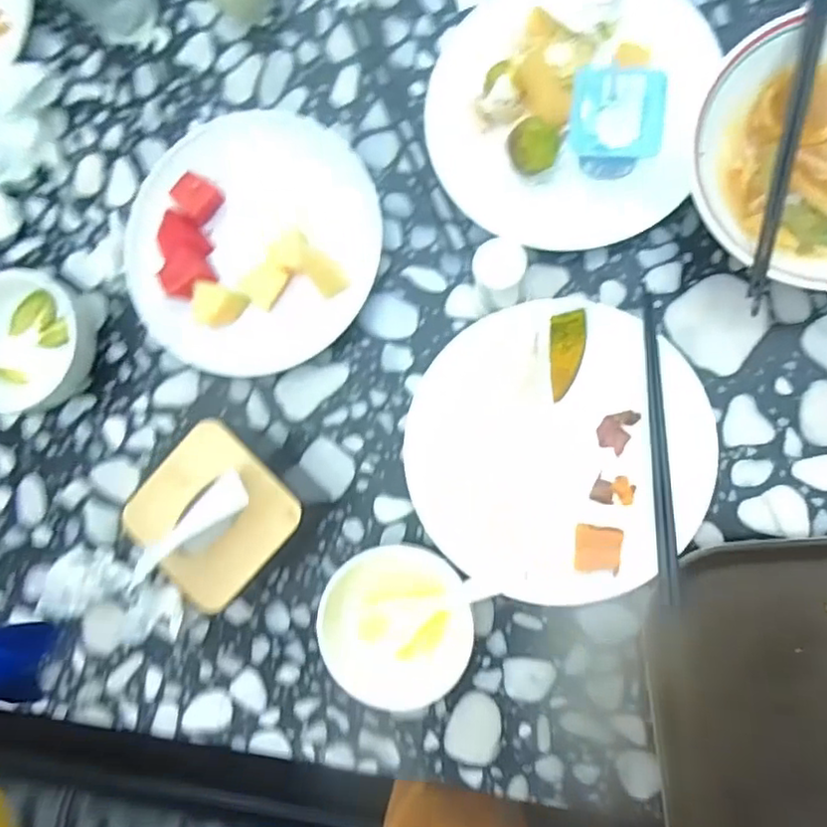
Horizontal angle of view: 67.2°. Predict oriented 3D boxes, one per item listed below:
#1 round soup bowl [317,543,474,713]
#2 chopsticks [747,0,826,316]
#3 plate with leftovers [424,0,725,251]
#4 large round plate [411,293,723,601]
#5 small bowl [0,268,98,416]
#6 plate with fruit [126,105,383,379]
[{"bbox_3d":[-0.013,0.167,0.485,0.111,0.047,0.125,12,89,9],"label":"round soup bowl"},{"bbox_3d":[0.250,-0.180,0.415,0.013,0.015,0.222,13,87,11],"label":"chopsticks"},{"bbox_3d":[0.115,-0.249,0.475,0.201,0.075,0.203,0,87,9],"label":"plate with leftovers"},{"bbox_3d":[0.109,0.027,0.482,0.219,0.032,0.219,0,87,9],"label":"large round plate"},{"bbox_3d":[-0.344,-0.064,0.551,0.124,0.052,0.108,-23,84,7],"label":"small bowl"},{"bbox_3d":[-0.142,-0.156,0.530,0.212,0.038,0.233,0,87,9],"label":"plate with fruit"}]

